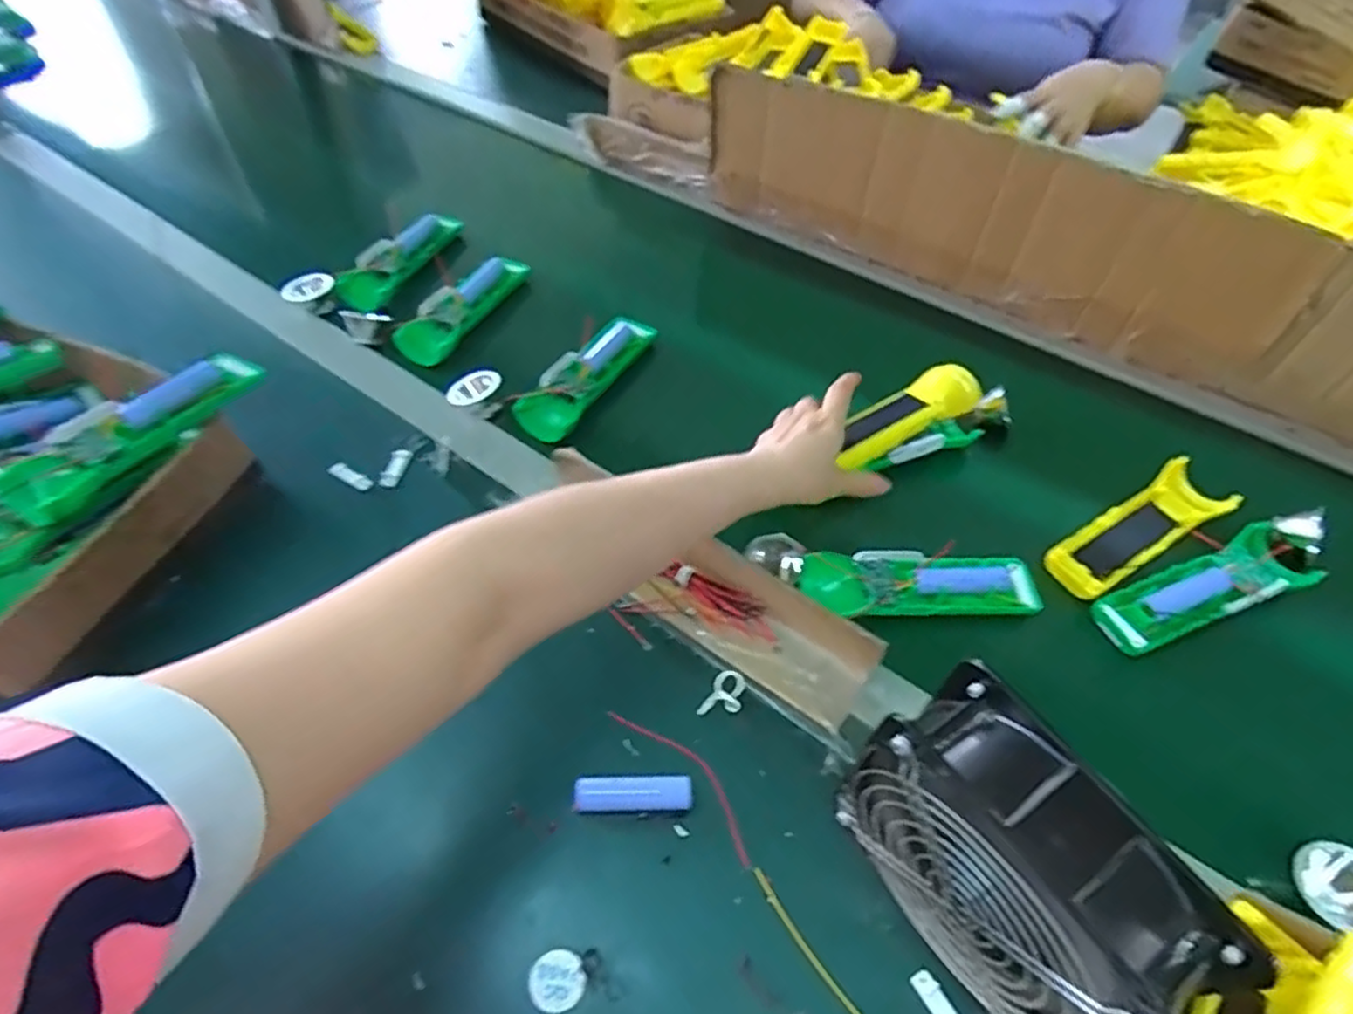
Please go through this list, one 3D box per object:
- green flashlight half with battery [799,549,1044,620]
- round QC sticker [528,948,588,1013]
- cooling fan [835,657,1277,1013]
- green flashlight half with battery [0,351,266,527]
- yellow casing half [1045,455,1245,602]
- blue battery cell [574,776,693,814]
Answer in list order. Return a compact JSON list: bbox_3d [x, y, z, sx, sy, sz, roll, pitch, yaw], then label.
[{"bbox_3d":[0.171,0.057,0.495,0.161,0.025,0.047,2,52,1],"label":"green flashlight half with battery"},{"bbox_3d":[-0.062,0.246,0.365,0.028,0.004,0.026,-19,55,-15],"label":"round QC sticker"},{"bbox_3d":[0.152,0.170,0.327,0.066,0.150,0.152,-28,58,-21],"label":"cooling fan"},{"bbox_3d":[-0.365,-0.056,0.477,0.046,0.026,0.165,23,55,16],"label":"green flashlight half with battery"},{"bbox_3d":[0.349,0.018,0.533,0.157,0.020,0.049,-26,57,-20],"label":"yellow casing half"},{"bbox_3d":[-0.025,0.168,0.411,0.065,0.018,0.018,0,52,-1],"label":"blue battery cell"}]

